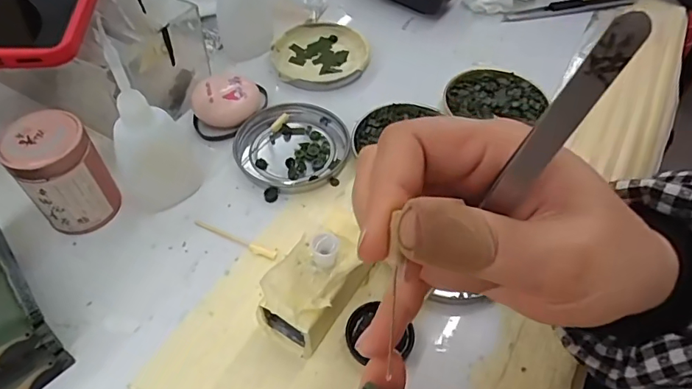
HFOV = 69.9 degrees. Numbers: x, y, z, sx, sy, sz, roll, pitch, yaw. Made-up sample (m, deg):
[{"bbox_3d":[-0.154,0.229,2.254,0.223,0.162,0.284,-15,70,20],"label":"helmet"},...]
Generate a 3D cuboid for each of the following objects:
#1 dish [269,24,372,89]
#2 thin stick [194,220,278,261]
[{"bbox_3d":[-0.022,-0.117,0.418,0.078,0.013,0.078,1,53,-1],"label":"dish"},{"bbox_3d":[-0.070,0.027,0.306,0.060,0.004,0.007,21,55,14],"label":"thin stick"}]

